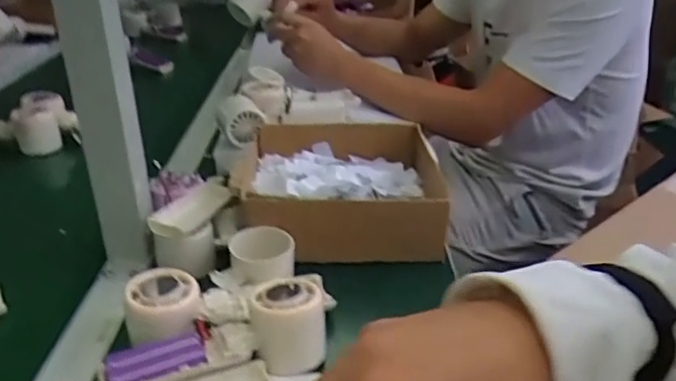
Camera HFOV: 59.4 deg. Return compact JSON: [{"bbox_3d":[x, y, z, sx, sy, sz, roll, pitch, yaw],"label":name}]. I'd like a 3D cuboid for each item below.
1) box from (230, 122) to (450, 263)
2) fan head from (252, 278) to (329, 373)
[{"bbox_3d":[0.001,-0.005,0.659,0.223,0.075,0.214,-2,27,-4],"label":"box"},{"bbox_3d":[-0.037,0.103,0.458,0.052,0.055,0.053,-4,28,-8],"label":"fan head"}]

